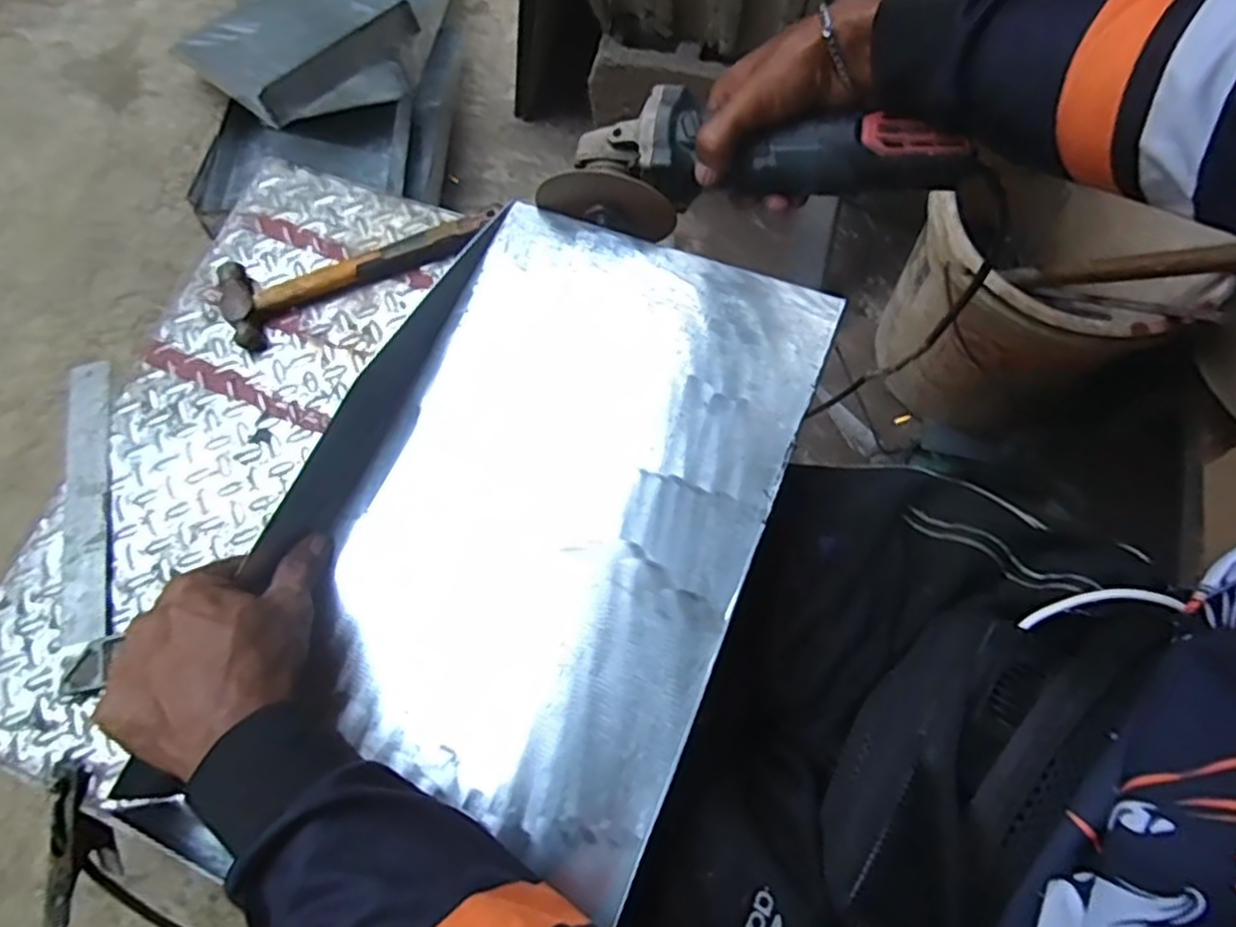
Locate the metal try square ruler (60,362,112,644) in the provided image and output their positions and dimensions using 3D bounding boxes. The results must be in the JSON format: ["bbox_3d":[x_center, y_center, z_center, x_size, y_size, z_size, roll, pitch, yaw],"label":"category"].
[{"bbox_3d":[-0.537,0.030,0.728,0.049,0.009,0.295,-14,71,1],"label":"metal try square ruler"}]

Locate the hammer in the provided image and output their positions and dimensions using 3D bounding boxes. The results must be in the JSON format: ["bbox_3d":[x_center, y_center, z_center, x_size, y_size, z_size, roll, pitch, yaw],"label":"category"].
[{"bbox_3d":[-0.279,-0.225,0.782,0.305,0.035,0.097,-24,72,-6],"label":"hammer"}]

